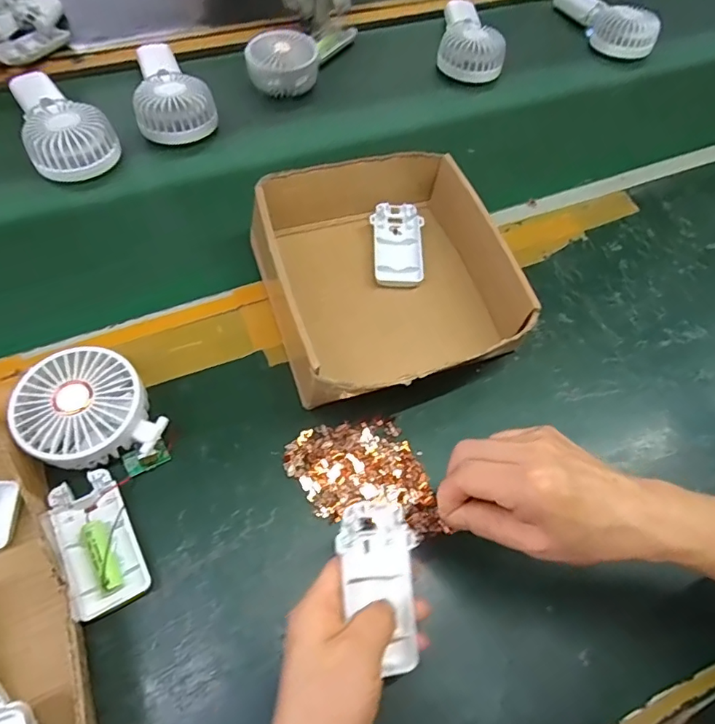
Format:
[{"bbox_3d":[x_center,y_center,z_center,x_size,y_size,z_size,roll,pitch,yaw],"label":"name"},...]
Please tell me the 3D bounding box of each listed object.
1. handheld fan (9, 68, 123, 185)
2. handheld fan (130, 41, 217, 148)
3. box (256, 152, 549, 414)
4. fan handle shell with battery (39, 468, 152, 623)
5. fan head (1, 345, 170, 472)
[{"bbox_3d":[-0.327,-0.274,0.556,0.088,0.042,0.185,-24,64,-16],"label":"handheld fan"},{"bbox_3d":[-0.223,-0.333,0.597,0.089,0.038,0.184,-14,62,-11],"label":"handheld fan"},{"bbox_3d":[0.023,-0.085,0.453,0.202,0.073,0.208,-12,61,-10],"label":"box"},{"bbox_3d":[-0.182,0.126,0.351,0.050,0.016,0.095,-27,65,-17],"label":"fan handle shell with battery"},{"bbox_3d":[-0.201,0.041,0.379,0.088,0.044,0.098,-33,67,-20],"label":"fan head"}]

